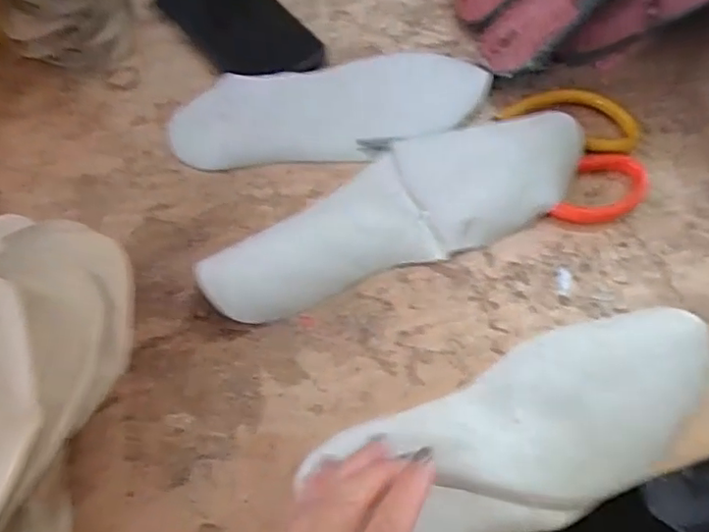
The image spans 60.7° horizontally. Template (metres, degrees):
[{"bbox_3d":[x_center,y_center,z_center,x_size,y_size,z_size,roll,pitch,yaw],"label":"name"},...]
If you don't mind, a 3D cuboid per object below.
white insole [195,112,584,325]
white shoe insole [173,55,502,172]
[{"bbox_3d":[0.027,-0.040,0.399,0.257,0.028,0.084,-21,62,-8],"label":"white insole"},{"bbox_3d":[-0.016,-0.114,0.441,0.225,0.028,0.067,-10,61,-2],"label":"white shoe insole"}]

